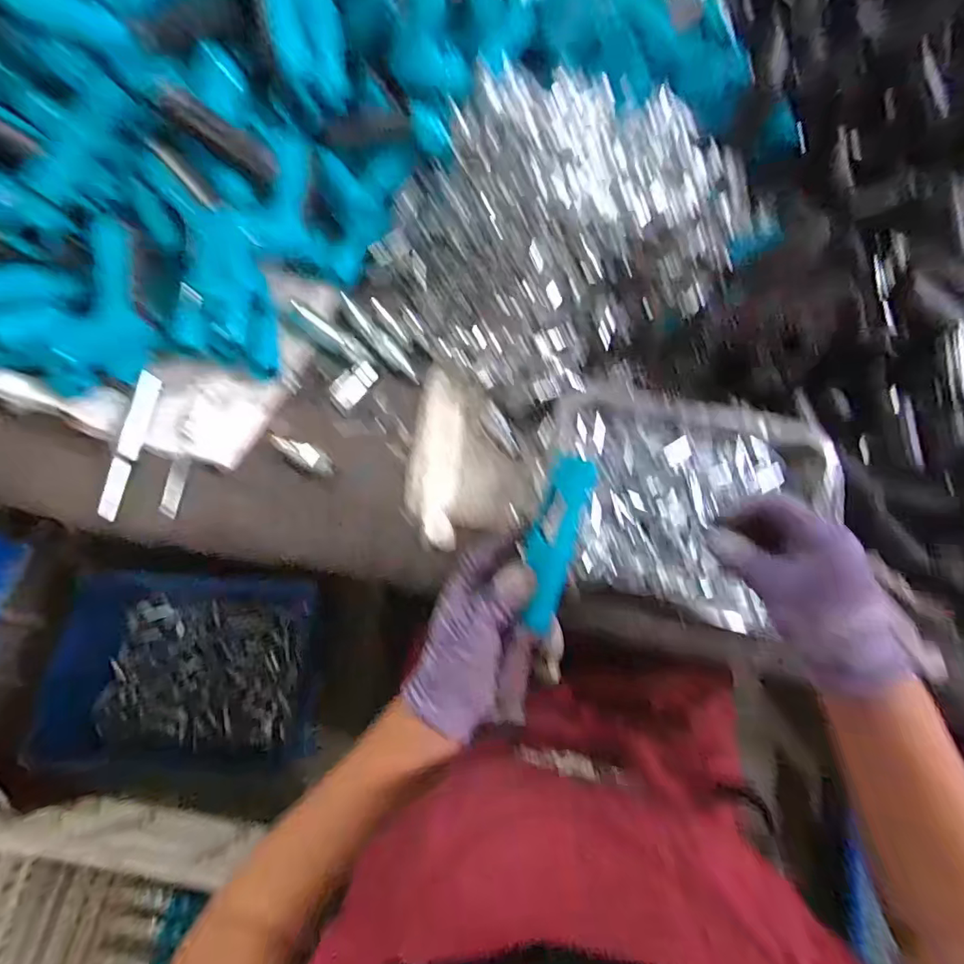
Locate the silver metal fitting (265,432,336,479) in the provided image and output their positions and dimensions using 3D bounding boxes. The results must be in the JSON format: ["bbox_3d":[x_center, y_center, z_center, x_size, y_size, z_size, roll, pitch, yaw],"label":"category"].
[{"bbox_3d":[-0.168,-0.026,0.466,0.071,0.010,0.024,32,71,8],"label":"silver metal fitting"}]

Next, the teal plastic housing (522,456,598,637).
[{"bbox_3d":[0.049,0.039,0.342,0.034,0.014,0.112,13,90,2],"label":"teal plastic housing"}]

